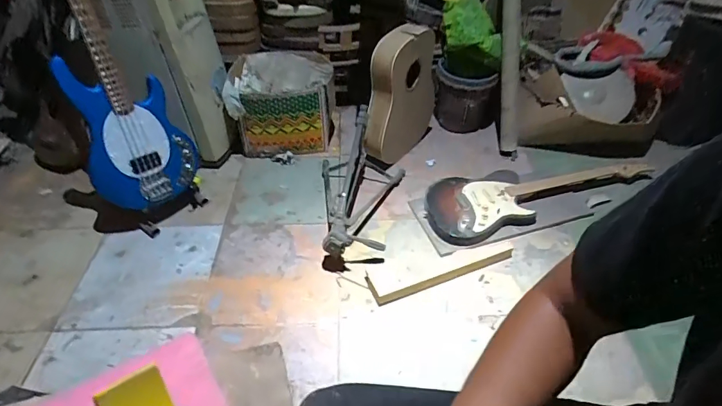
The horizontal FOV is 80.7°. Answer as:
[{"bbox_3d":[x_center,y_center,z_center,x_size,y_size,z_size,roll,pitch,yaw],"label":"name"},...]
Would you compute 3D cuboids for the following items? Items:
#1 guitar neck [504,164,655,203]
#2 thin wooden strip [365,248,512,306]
[{"bbox_3d":[0.838,-0.086,1.613,0.628,0.043,0.082,-10,44,-11],"label":"guitar neck"},{"bbox_3d":[0.256,0.206,1.349,0.479,0.029,0.106,-14,45,-16],"label":"thin wooden strip"}]

